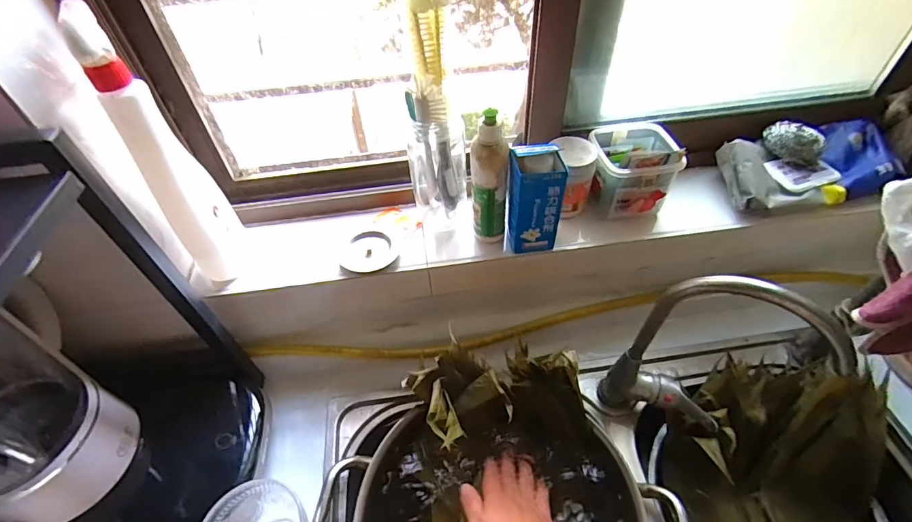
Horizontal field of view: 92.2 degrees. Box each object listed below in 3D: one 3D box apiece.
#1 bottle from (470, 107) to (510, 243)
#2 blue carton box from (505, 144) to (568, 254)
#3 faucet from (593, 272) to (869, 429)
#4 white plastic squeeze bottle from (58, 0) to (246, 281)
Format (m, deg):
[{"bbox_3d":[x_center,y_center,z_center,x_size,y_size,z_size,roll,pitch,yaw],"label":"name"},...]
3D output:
[{"bbox_3d":[0.043,-0.095,0.539,0.045,0.163,0.043,2,49,5],"label":"bottle"},{"bbox_3d":[0.097,-0.076,0.540,0.064,0.137,0.057,3,49,6],"label":"blue carton box"},{"bbox_3d":[0.274,0.117,0.484,0.178,0.299,0.050,31,57,27],"label":"faucet"},{"bbox_3d":[-0.307,-0.101,0.476,0.066,0.298,0.059,-25,52,-18],"label":"white plastic squeeze bottle"}]

